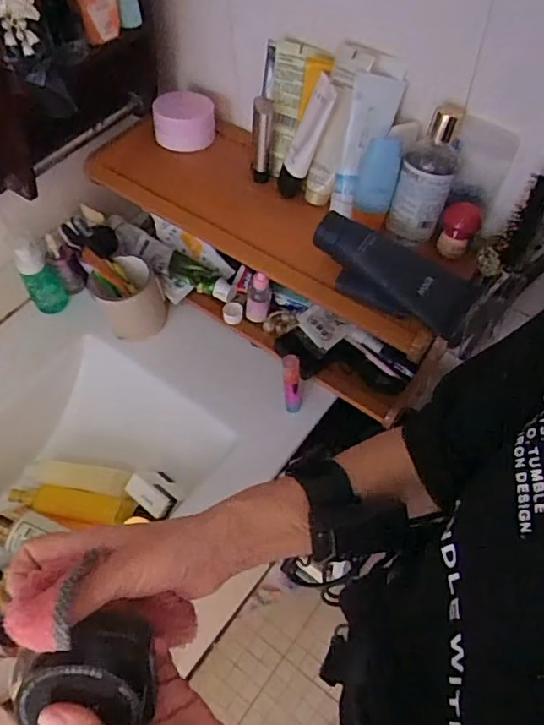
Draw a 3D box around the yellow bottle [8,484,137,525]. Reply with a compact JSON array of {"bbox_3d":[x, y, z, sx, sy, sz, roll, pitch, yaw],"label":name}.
[{"bbox_3d":[-0.287,0.192,0.752,0.176,0.031,0.039,6,55,7],"label":"yellow bottle"}]

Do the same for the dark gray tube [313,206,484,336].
[{"bbox_3d":[0.125,-0.094,0.565,0.178,0.043,0.064,32,60,3],"label":"dark gray tube"}]

